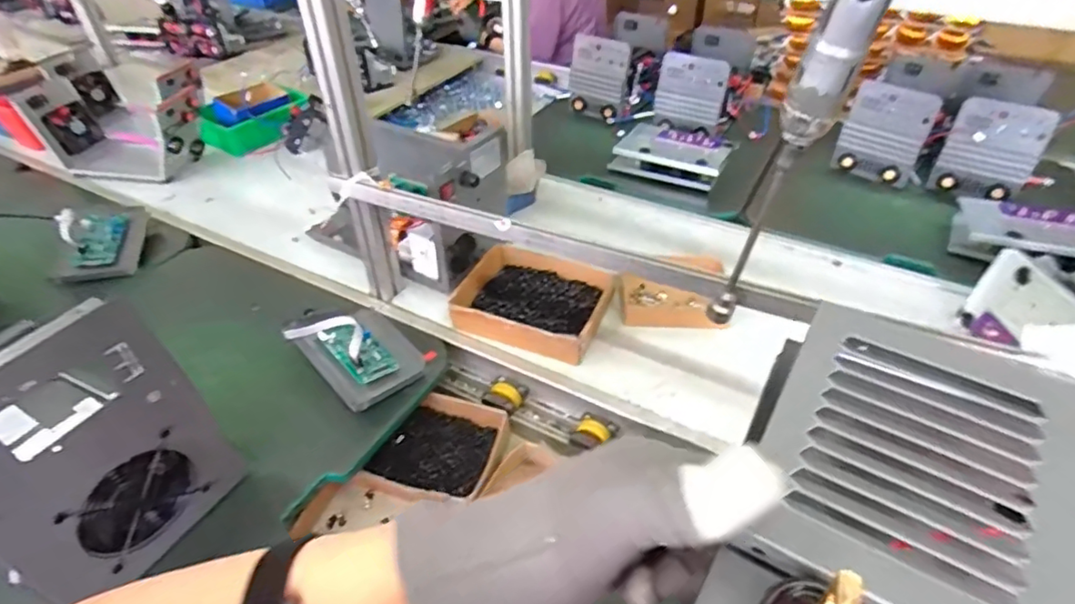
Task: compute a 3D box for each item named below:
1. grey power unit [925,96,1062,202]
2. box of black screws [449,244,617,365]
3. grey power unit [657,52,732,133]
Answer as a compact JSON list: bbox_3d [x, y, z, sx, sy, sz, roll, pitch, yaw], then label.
[{"bbox_3d":[0.903,-0.296,1.178,0.154,0.194,0.066,31,49,32],"label":"grey power unit"},{"bbox_3d":[-0.003,-0.009,0.960,0.230,0.048,0.205,14,42,17],"label":"box of black screws"},{"bbox_3d":[0.354,-0.485,1.372,0.156,0.153,0.042,16,43,19],"label":"grey power unit"}]

